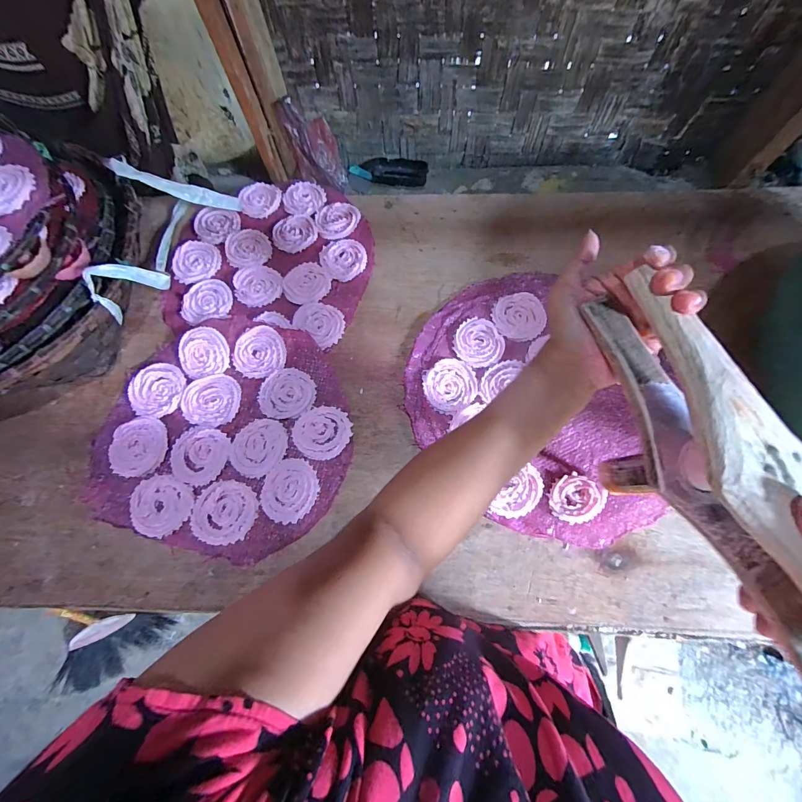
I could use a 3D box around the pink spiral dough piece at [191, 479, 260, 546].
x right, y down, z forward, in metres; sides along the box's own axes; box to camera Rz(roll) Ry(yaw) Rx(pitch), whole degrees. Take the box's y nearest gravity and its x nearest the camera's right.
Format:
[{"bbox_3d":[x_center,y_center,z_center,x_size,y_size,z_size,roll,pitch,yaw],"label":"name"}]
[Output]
[{"bbox_3d":[-0.219,0.137,0.445,0.075,0.005,0.072,-1,70,2],"label":"pink spiral dough piece"}]

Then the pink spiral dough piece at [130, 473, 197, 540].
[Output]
[{"bbox_3d":[-0.300,0.130,0.448,0.076,0.006,0.071,-1,70,2],"label":"pink spiral dough piece"}]

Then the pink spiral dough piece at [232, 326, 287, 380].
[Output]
[{"bbox_3d":[-0.202,-0.069,0.512,0.073,0.012,0.072,-1,70,2],"label":"pink spiral dough piece"}]

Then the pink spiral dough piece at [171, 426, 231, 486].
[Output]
[{"bbox_3d":[-0.264,0.071,0.469,0.075,0.004,0.073,10,70,6],"label":"pink spiral dough piece"}]

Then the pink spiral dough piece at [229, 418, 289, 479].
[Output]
[{"bbox_3d":[-0.187,0.059,0.470,0.071,0.004,0.075,-1,70,2],"label":"pink spiral dough piece"}]

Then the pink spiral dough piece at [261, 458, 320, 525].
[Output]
[{"bbox_3d":[-0.139,0.112,0.453,0.067,0.005,0.076,14,71,7],"label":"pink spiral dough piece"}]

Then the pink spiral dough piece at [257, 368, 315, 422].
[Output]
[{"bbox_3d":[-0.157,-0.010,0.496,0.075,0.008,0.070,-1,70,2],"label":"pink spiral dough piece"}]

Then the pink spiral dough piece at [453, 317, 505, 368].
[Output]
[{"bbox_3d":[0.110,-0.083,0.511,0.068,0.006,0.074,-1,70,2],"label":"pink spiral dough piece"}]

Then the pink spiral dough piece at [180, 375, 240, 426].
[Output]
[{"bbox_3d":[-0.263,-0.003,0.496,0.076,0.006,0.074,13,71,7],"label":"pink spiral dough piece"}]

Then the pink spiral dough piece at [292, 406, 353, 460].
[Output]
[{"bbox_3d":[-0.105,0.041,0.479,0.072,0.006,0.071,-1,70,2],"label":"pink spiral dough piece"}]

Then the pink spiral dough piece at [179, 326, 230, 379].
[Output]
[{"bbox_3d":[-0.281,-0.070,0.513,0.066,0.008,0.072,-22,87,-6],"label":"pink spiral dough piece"}]

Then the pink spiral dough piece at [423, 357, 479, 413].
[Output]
[{"bbox_3d":[0.067,-0.022,0.486,0.071,0.007,0.076,-1,70,2],"label":"pink spiral dough piece"}]

